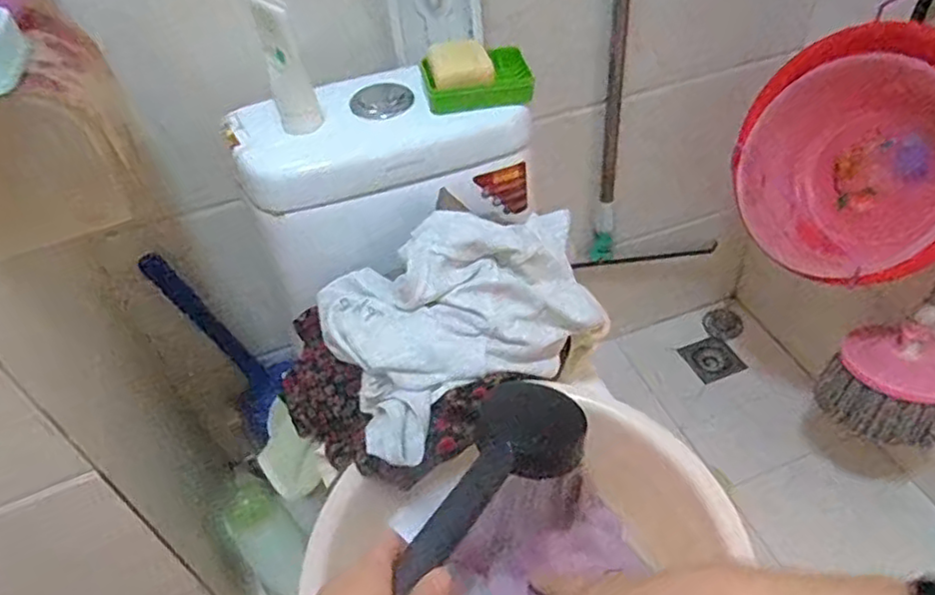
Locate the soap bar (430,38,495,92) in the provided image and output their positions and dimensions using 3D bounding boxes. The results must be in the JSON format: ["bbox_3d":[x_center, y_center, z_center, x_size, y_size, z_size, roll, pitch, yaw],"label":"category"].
[{"bbox_3d":[-0.007,-0.248,0.687,0.063,0.037,0.041,-8,45,-2],"label":"soap bar"}]

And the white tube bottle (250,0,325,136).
[{"bbox_3d":[-0.177,-0.225,0.644,0.042,0.138,0.045,-17,46,-11],"label":"white tube bottle"}]

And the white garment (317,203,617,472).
[{"bbox_3d":[-0.002,0.005,0.641,0.266,0.119,0.197,-25,48,-18],"label":"white garment"}]

